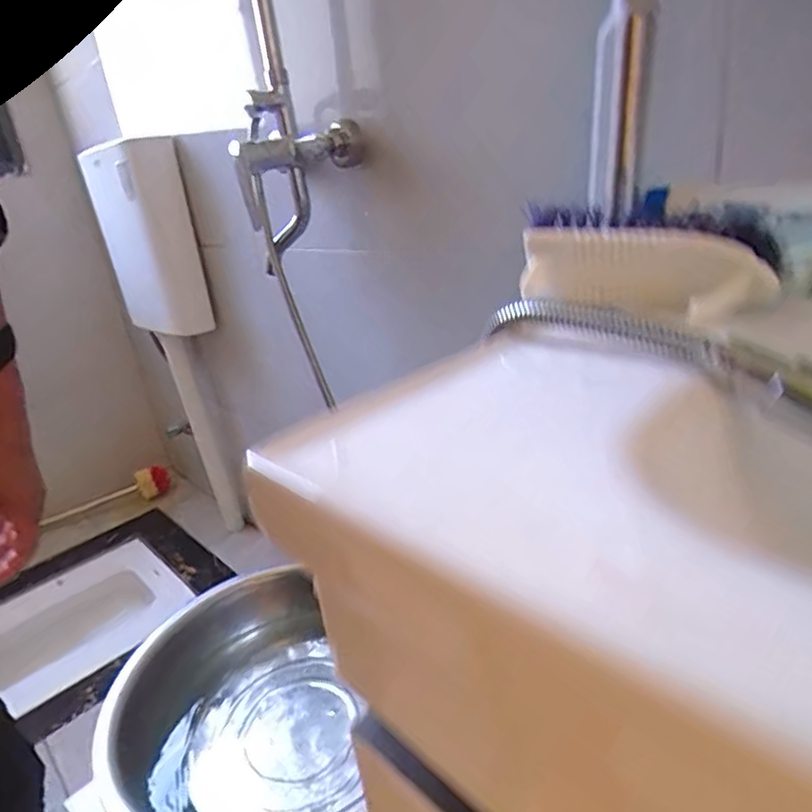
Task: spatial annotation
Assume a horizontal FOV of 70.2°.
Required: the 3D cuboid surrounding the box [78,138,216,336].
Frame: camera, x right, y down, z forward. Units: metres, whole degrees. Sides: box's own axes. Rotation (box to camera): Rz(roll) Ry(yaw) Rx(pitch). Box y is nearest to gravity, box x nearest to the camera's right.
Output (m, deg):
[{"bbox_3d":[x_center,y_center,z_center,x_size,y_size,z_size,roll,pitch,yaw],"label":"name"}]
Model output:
[{"bbox_3d":[-0.560,-0.359,1.254,0.102,0.375,0.266,-19,29,-39],"label":"box"}]

